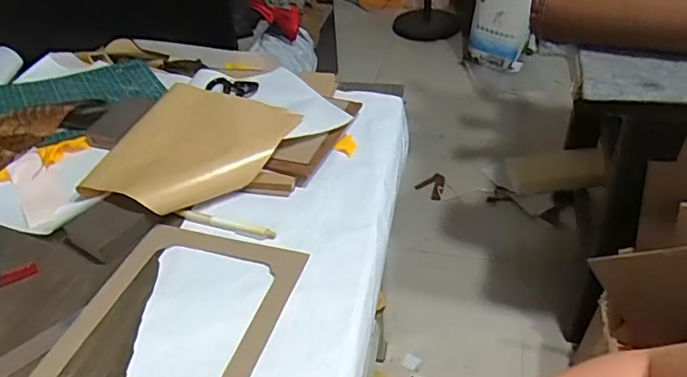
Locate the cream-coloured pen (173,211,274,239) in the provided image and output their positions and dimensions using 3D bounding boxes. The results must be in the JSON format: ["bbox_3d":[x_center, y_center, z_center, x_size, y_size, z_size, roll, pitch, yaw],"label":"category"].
[{"bbox_3d":[-0.142,0.040,0.644,0.132,0.006,0.012,12,42,17],"label":"cream-coloured pen"}]

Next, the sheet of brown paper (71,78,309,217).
[{"bbox_3d":[-0.198,-0.051,0.730,0.211,0.049,0.220,11,42,15],"label":"sheet of brown paper"}]

